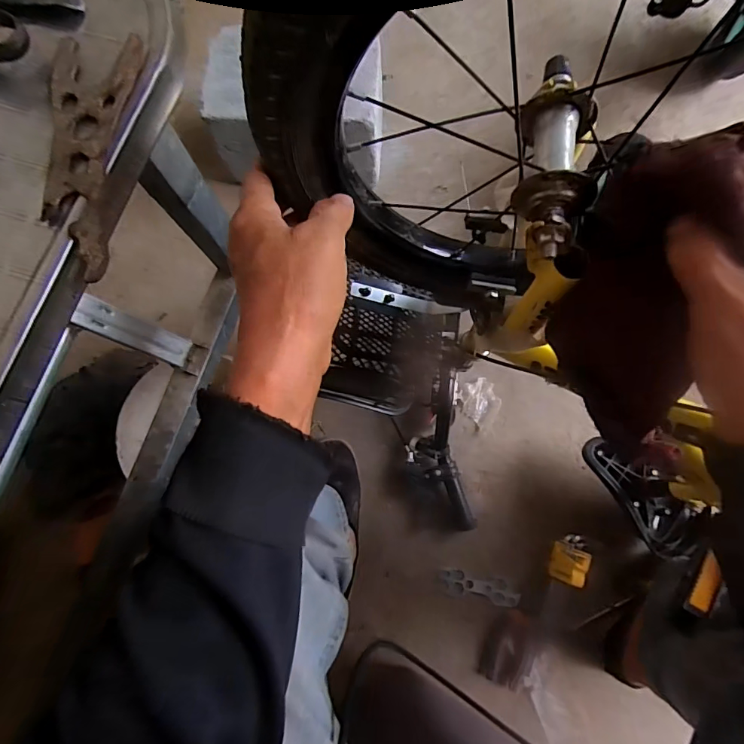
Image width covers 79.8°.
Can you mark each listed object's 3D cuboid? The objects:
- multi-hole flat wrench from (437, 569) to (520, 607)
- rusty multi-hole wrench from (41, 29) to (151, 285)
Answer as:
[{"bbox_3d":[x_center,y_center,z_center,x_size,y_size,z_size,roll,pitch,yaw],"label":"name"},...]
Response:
[{"bbox_3d":[0.169,0.338,0.698,0.122,0.006,0.035,12,77,5],"label":"multi-hole flat wrench"},{"bbox_3d":[-0.155,-0.119,0.242,0.048,0.007,0.144,-1,77,1],"label":"rusty multi-hole wrench"}]

